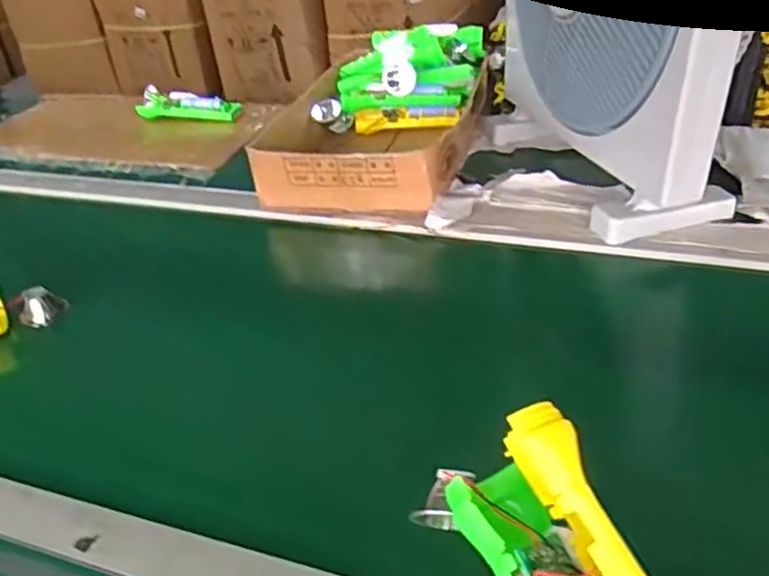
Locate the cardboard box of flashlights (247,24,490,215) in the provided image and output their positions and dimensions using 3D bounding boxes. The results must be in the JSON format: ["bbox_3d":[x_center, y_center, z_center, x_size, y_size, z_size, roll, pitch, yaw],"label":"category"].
[{"bbox_3d":[-0.011,-0.224,0.882,0.242,0.117,0.362,3,35,15],"label":"cardboard box of flashlights"}]

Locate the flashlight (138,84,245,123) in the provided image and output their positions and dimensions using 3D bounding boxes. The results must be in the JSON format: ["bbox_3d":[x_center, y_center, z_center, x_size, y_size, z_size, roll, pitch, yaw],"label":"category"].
[{"bbox_3d":[-0.329,-0.289,1.094,0.191,0.040,0.061,11,38,25],"label":"flashlight"}]

